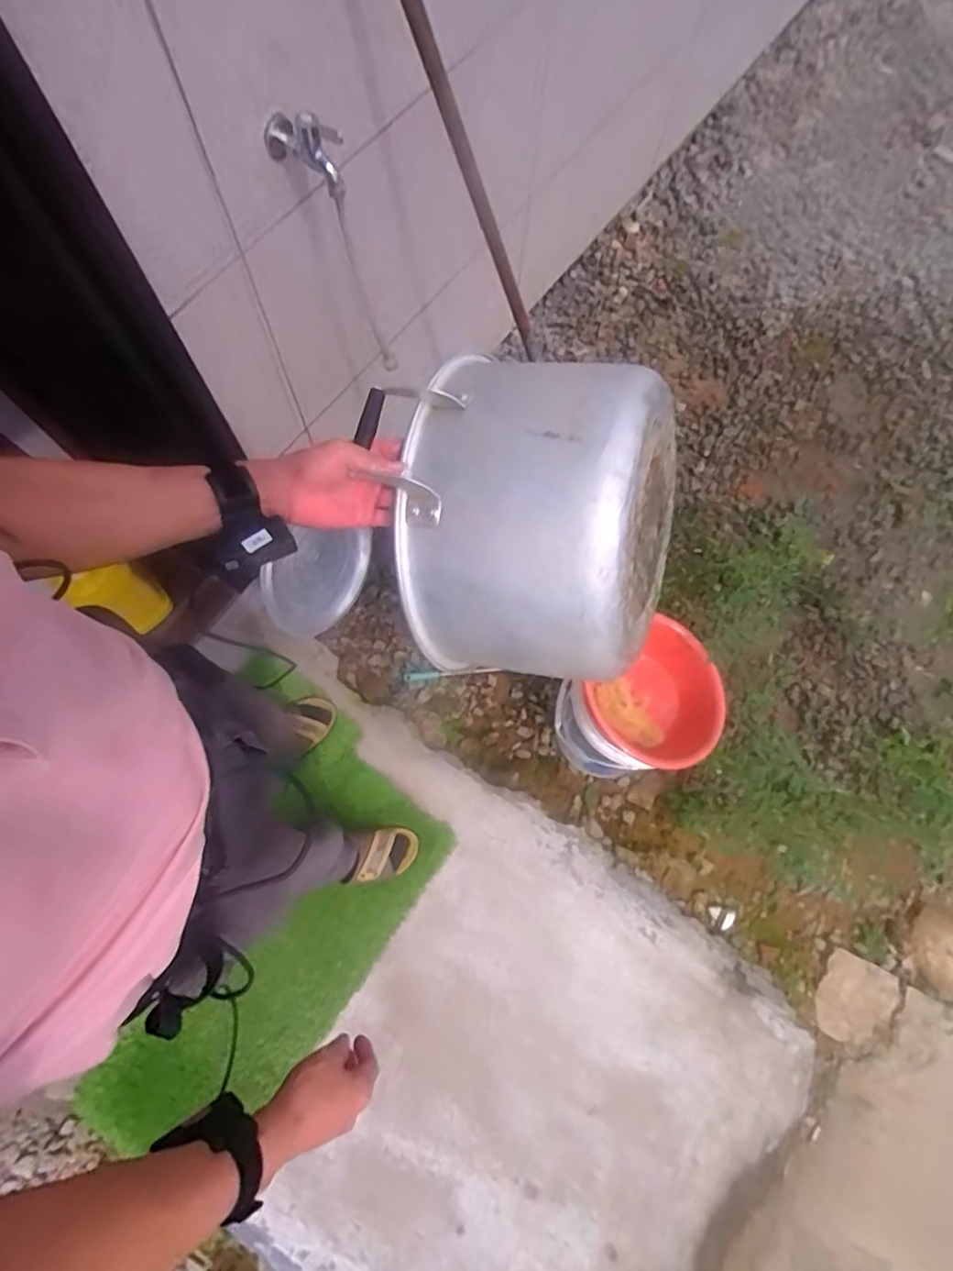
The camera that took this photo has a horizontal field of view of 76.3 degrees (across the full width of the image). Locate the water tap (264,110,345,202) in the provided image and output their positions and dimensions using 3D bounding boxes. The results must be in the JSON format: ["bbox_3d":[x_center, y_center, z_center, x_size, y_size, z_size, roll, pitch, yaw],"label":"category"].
[{"bbox_3d":[-0.218,-0.625,0.784,0.115,0.078,0.041,36,75,8],"label":"water tap"}]

